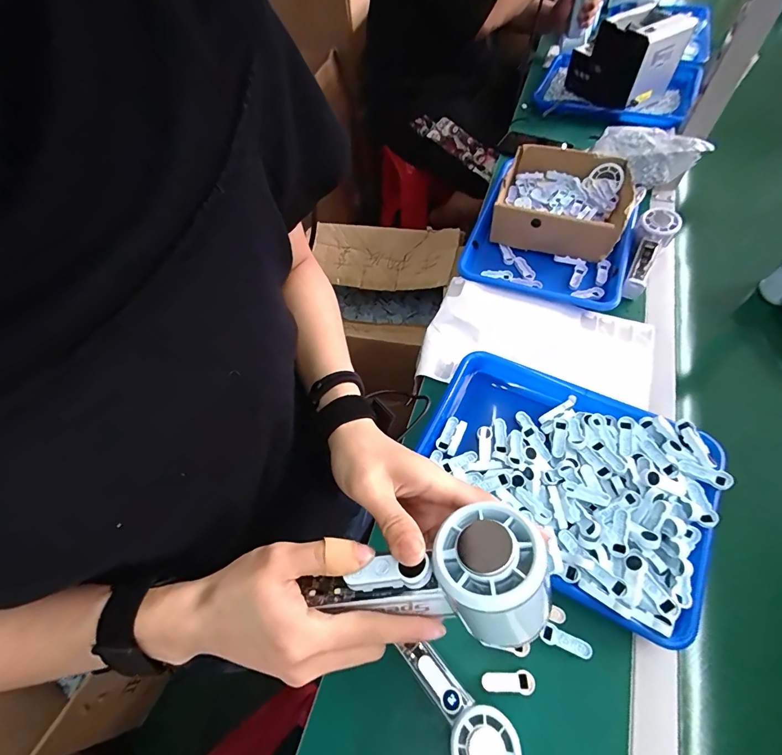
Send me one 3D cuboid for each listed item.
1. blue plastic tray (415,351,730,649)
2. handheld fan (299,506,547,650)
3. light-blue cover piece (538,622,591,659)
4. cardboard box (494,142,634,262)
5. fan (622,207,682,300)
[{"bbox_3d":[0.202,0.114,0.485,0.333,0.043,0.244,24,64,18],"label":"blue plastic tray"},{"bbox_3d":[0.024,0.113,0.228,0.129,0.048,0.065,-13,36,24],"label":"handheld fan"},{"bbox_3d":[0.181,0.276,0.409,0.049,0.006,0.018,24,63,18],"label":"light-blue cover piece"},{"bbox_3d":[0.298,-0.308,0.684,0.204,0.068,0.206,17,62,14],"label":"cardboard box"},{"bbox_3d":[0.405,-0.199,0.622,0.055,0.035,0.158,26,81,19],"label":"fan"}]

